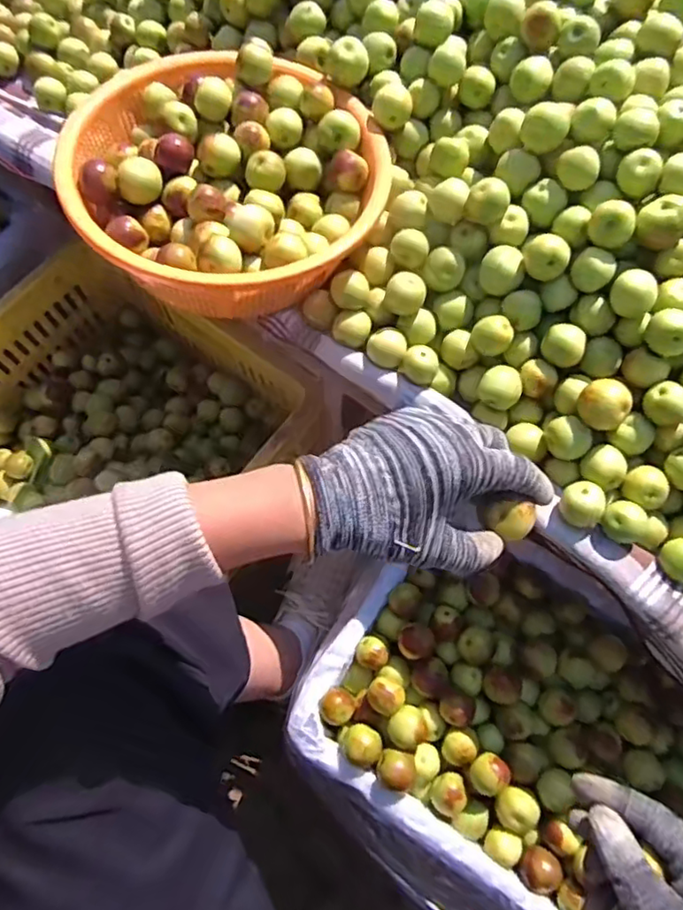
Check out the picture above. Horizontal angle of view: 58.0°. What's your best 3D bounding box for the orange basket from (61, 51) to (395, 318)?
[{"bbox_3d":[-0.094,-0.237,0.519,0.252,0.068,0.239,-1,71,2],"label":"orange basket"}]

